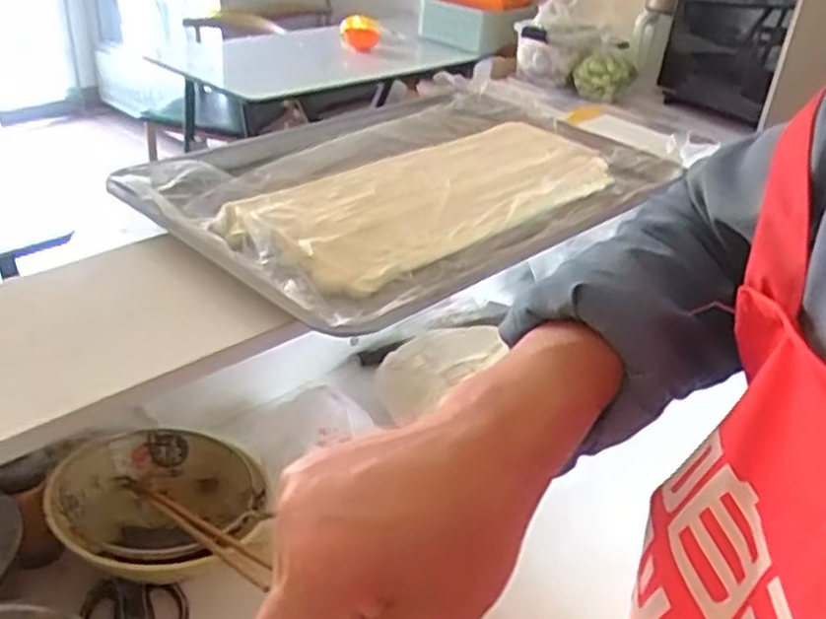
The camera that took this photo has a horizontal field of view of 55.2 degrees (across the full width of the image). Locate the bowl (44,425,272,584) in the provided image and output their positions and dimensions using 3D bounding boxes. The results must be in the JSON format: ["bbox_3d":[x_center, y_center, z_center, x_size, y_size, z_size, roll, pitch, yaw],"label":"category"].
[{"bbox_3d":[-0.234,0.191,0.737,0.182,0.075,0.172,4,31,-2],"label":"bowl"}]

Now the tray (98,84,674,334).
[{"bbox_3d":[-0.004,-0.154,0.909,0.413,0.041,0.570,28,38,33],"label":"tray"}]

